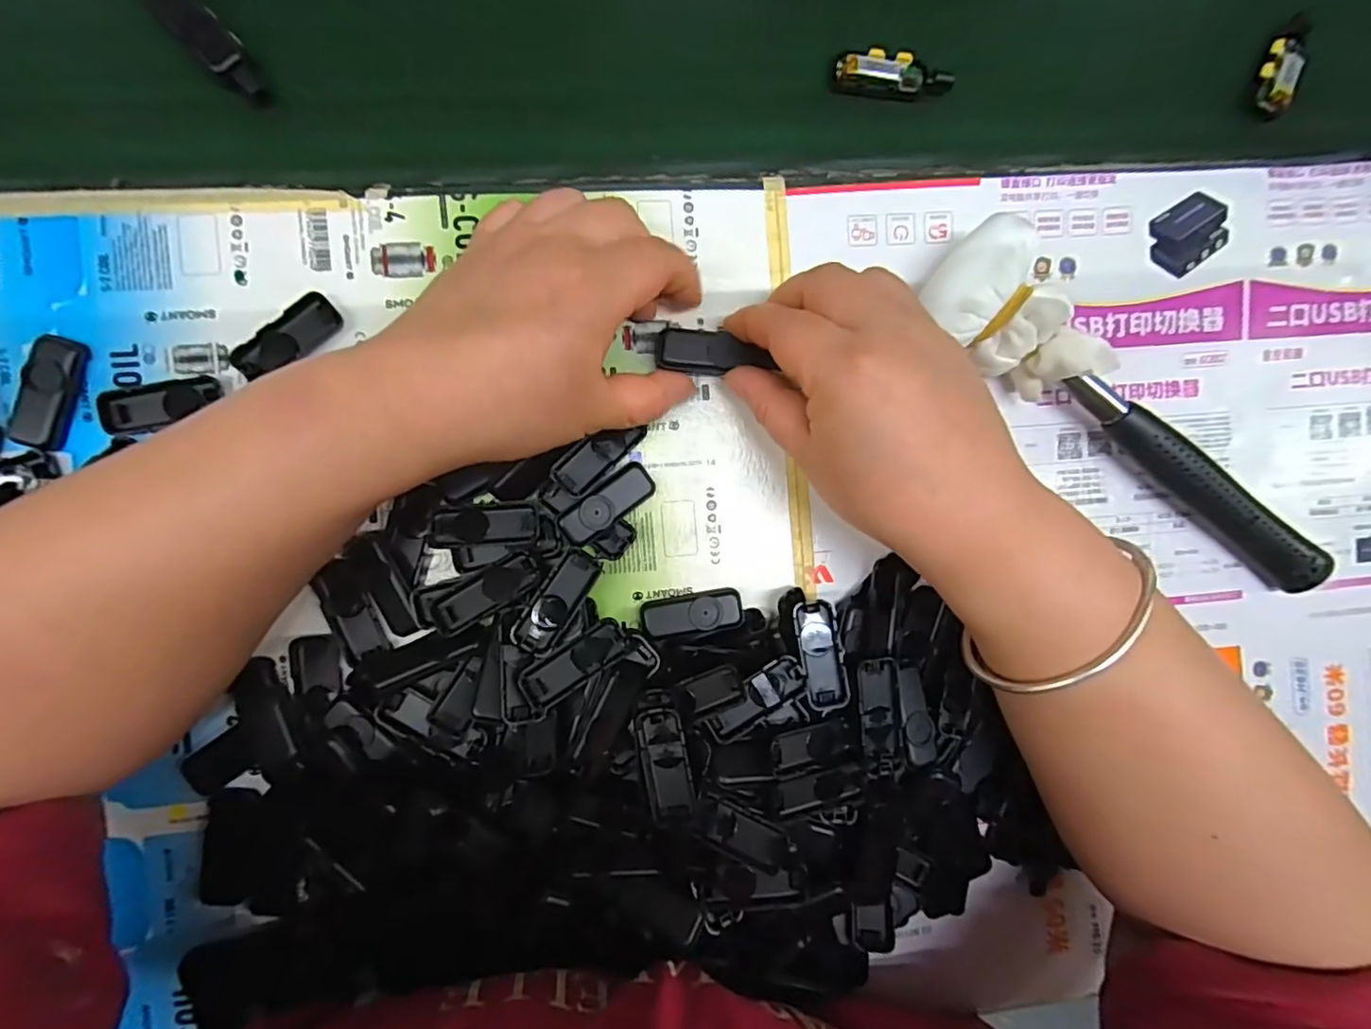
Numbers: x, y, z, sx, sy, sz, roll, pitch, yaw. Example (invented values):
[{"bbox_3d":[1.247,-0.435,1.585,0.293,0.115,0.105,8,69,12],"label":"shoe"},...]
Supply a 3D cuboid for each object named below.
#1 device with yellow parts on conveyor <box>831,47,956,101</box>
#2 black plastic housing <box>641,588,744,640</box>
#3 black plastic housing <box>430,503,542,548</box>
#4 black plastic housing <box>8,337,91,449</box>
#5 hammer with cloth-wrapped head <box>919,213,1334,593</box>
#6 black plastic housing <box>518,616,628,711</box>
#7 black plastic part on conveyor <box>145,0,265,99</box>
[{"bbox_3d":[0.100,-0.212,0.279,0.058,0.008,0.020,0,90,-6],"label":"device with yellow parts on conveyor"},{"bbox_3d":[0.004,0.045,0.263,0.046,0.007,0.018,-8,91,-5],"label":"black plastic housing"},{"bbox_3d":[-0.086,0.005,0.249,0.044,0.006,0.017,-3,90,-6],"label":"black plastic housing"},{"bbox_3d":[-0.257,-0.049,0.235,0.019,0.007,0.045,16,88,-5],"label":"black plastic housing"},{"bbox_3d":[0.208,-0.041,0.265,0.233,0.036,0.045,36,87,-4],"label":"hammer with cloth-wrapped head"},{"bbox_3d":[-0.047,0.061,0.243,0.046,0.004,0.017,-34,90,-12],"label":"black plastic housing"},{"bbox_3d":[-0.200,-0.199,0.244,0.018,0.007,0.049,-44,108,-4],"label":"black plastic part on conveyor"}]

